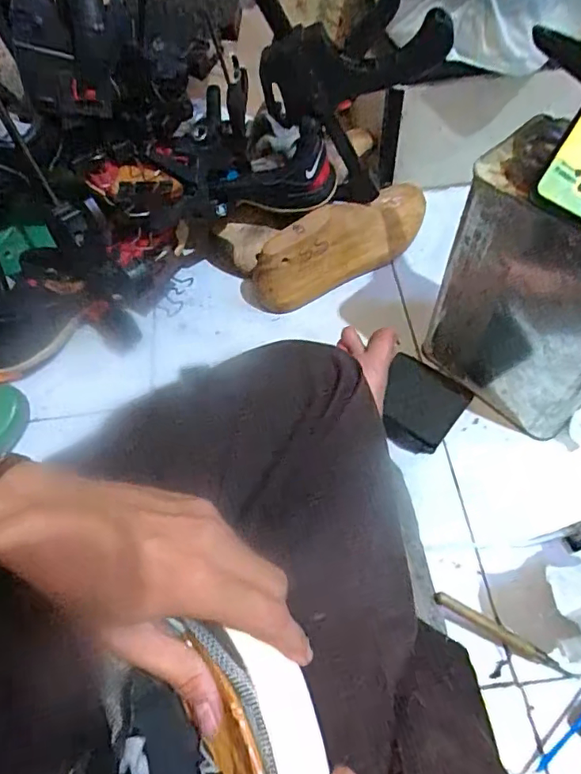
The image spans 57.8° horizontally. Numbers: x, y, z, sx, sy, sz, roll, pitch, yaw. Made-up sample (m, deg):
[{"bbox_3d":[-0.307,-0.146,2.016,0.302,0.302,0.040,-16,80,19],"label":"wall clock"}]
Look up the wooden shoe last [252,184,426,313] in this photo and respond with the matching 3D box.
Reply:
[{"bbox_3d":[0.061,-0.175,0.626,0.242,0.086,0.077,-34,63,-16],"label":"wooden shoe last"}]

